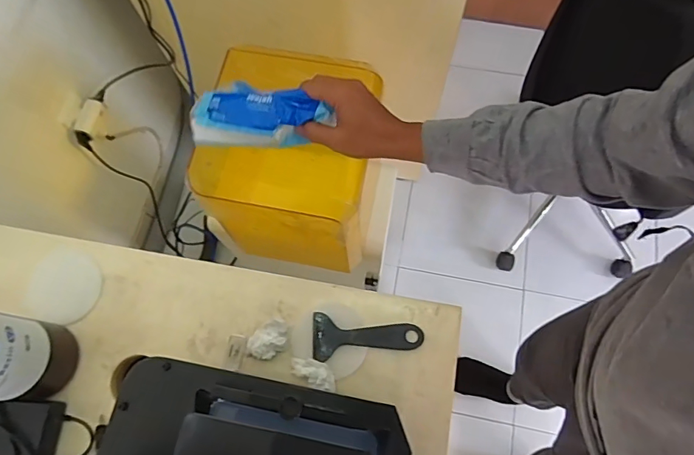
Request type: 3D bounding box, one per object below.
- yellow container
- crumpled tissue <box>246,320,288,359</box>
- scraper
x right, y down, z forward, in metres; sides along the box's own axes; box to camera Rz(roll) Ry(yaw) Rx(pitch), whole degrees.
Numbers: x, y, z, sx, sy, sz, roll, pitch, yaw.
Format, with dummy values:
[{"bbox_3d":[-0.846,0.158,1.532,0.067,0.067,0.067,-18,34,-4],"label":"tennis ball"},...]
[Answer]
[{"bbox_3d":[-0.091,-0.105,0.812,0.247,0.276,0.263,9,72,4],"label":"yellow container"},{"bbox_3d":[-0.094,0.134,0.543,0.051,0.030,0.036,-20,72,-5],"label":"crumpled tissue"},{"bbox_3d":[0.025,0.132,0.551,0.129,0.010,0.052,1,71,2],"label":"scraper"}]

